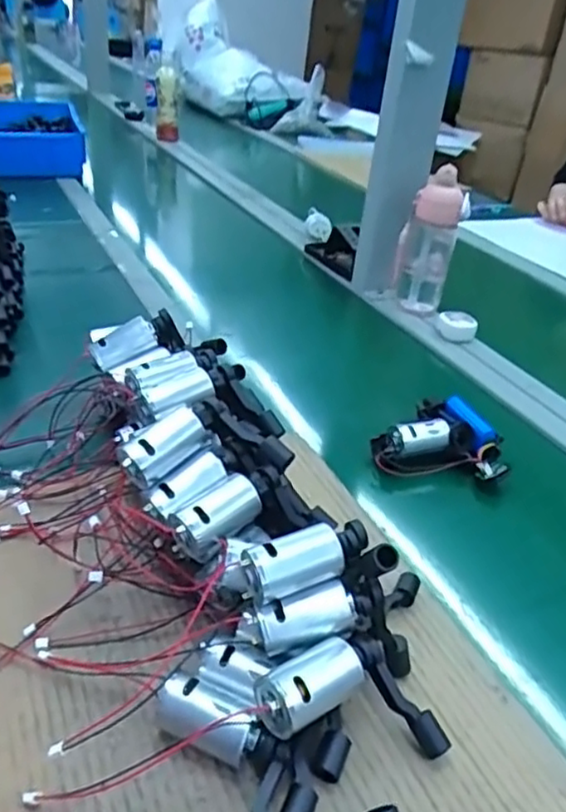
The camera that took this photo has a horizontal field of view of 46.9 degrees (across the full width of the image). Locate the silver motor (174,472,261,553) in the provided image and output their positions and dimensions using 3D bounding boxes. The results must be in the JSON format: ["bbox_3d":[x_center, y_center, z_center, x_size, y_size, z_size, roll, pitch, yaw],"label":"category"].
[{"bbox_3d":[-0.046,0.073,0.451,0.029,0.030,0.062,31,39,35],"label":"silver motor"}]

